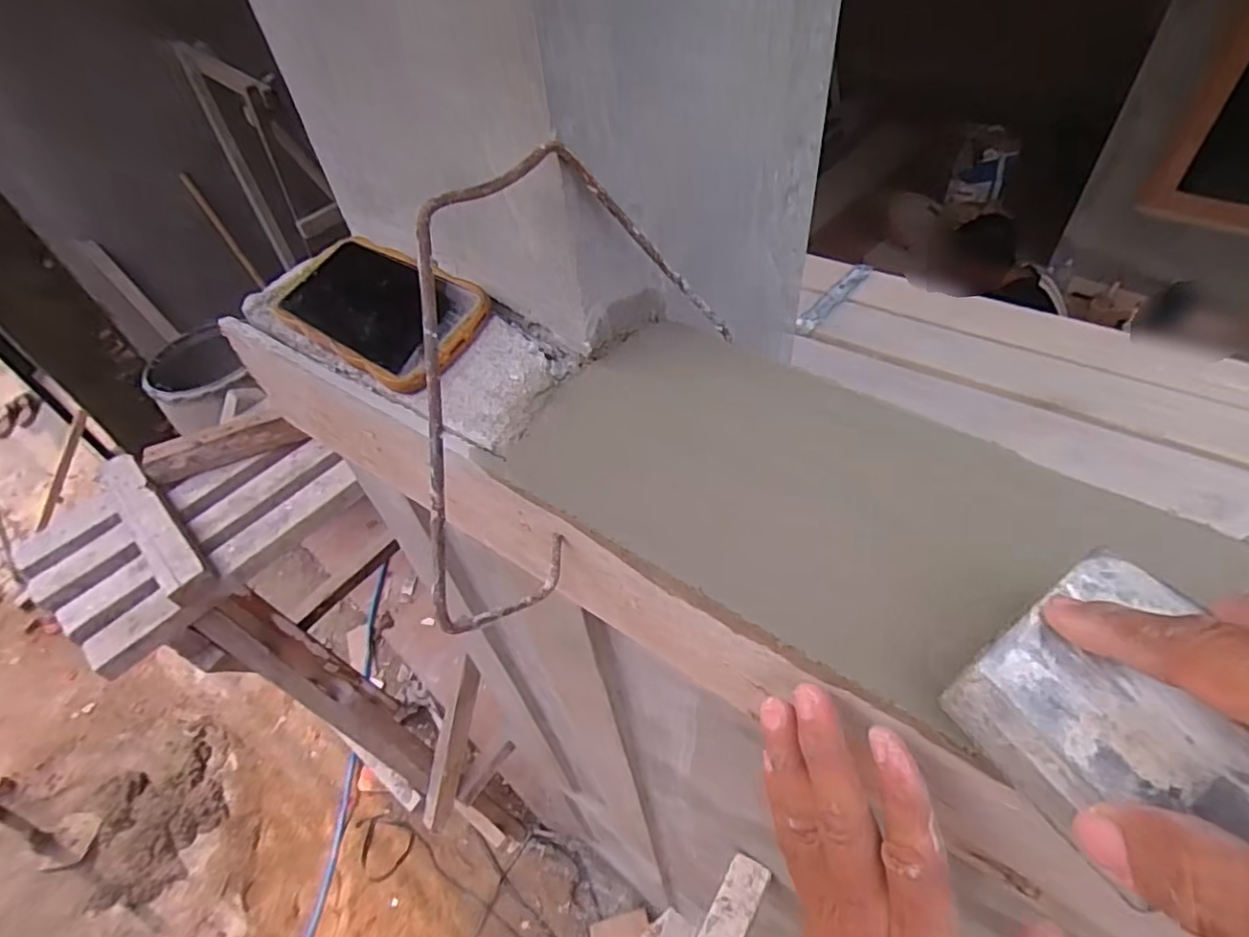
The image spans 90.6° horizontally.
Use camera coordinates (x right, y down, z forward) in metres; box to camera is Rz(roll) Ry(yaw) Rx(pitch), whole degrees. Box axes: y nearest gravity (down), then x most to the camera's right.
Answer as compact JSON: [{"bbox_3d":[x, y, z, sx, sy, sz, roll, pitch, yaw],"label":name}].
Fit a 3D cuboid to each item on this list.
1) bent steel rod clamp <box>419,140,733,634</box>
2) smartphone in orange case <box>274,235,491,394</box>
[{"bbox_3d":[-0.025,-0.061,0.310,0.053,0.170,0.275,20,54,22],"label":"bent steel rod clamp"},{"bbox_3d":[-0.156,-0.102,0.399,0.159,0.019,0.081,29,73,28],"label":"smartphone in orange case"}]

